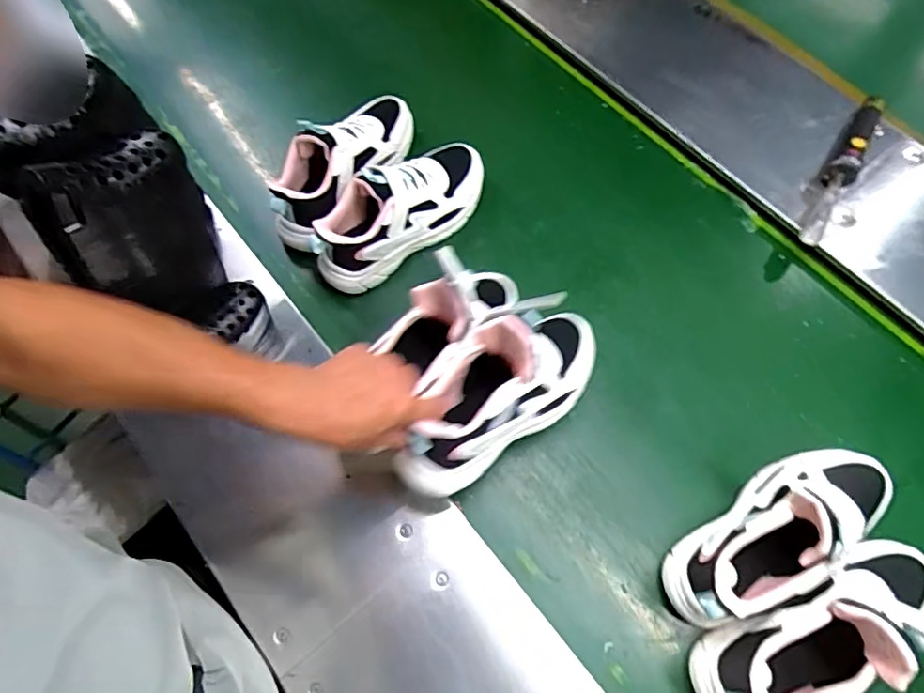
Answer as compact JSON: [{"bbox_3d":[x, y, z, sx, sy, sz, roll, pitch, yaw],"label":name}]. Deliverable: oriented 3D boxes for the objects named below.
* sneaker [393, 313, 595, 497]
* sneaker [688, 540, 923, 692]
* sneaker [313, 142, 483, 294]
[{"bbox_3d":[0.042,0.038,0.563,0.257,0.124,0.097,-35,70,-14],"label":"sneaker"},{"bbox_3d":[0.344,0.254,0.502,0.254,0.148,0.077,-26,68,-10],"label":"sneaker"},{"bbox_3d":[-0.077,-0.181,0.719,0.263,0.106,0.091,-39,71,-15],"label":"sneaker"}]

